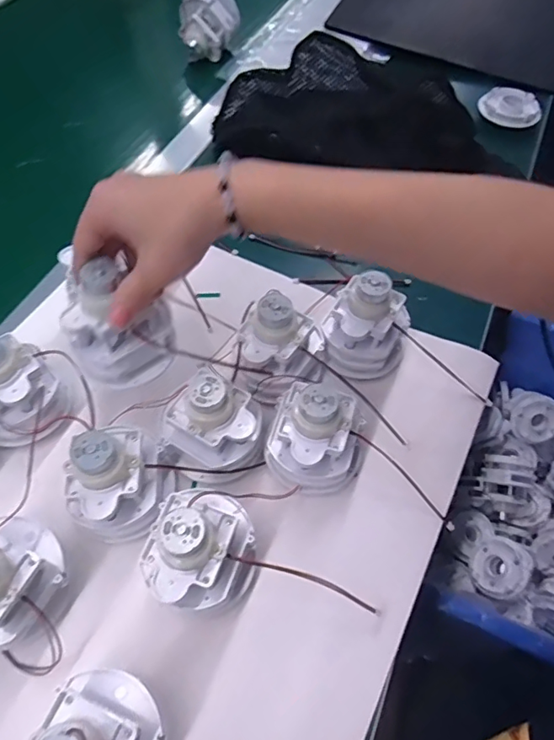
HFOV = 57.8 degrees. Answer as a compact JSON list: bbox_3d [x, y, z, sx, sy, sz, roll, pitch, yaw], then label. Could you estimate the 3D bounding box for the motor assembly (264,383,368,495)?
[{"bbox_3d":[0.026,0.047,0.335,0.058,0.084,0.053,-1,59,2],"label":"motor assembly"}]

